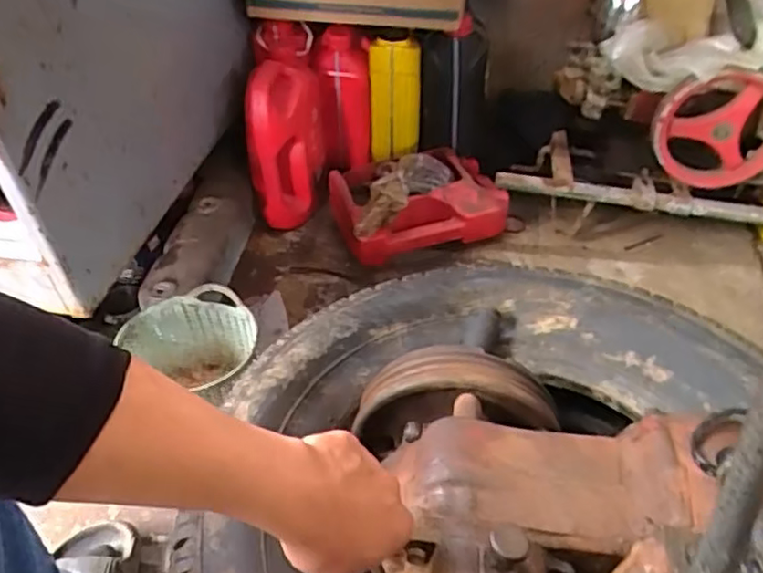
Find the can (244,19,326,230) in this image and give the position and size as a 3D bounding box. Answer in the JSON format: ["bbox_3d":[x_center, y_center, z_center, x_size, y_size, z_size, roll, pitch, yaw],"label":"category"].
[{"bbox_3d":[-0.170,-0.274,1.153,0.134,0.323,0.150,-8,43,-5],"label":"can"}]

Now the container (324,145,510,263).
[{"bbox_3d":[0.057,-0.147,1.140,0.277,0.126,0.193,-13,43,-10],"label":"container"}]

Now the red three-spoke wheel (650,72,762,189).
[{"bbox_3d":[0.464,-0.214,0.910,0.162,0.172,0.036,5,43,9],"label":"red three-spoke wheel"}]

